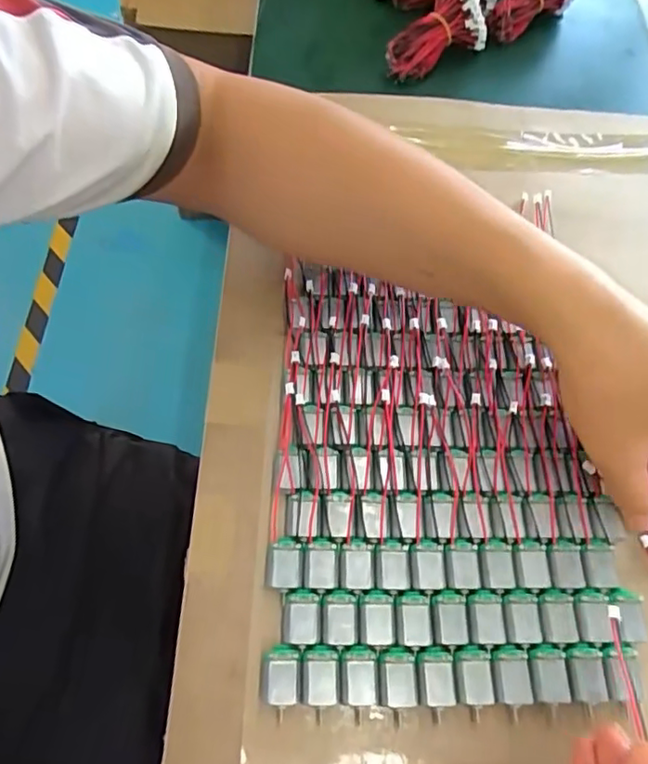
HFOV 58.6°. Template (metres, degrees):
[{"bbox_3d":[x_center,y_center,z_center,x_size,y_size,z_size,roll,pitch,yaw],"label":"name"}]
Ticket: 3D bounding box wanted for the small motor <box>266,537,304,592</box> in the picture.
[{"bbox_3d":[-0.022,0.101,0.318,0.020,0.013,0.027,3,63,-2],"label":"small motor"}]

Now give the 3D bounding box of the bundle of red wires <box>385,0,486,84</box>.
[{"bbox_3d":[0.103,-0.320,0.526,0.065,0.043,0.111,41,89,16],"label":"bundle of red wires"}]

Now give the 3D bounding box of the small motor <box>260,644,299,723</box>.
[{"bbox_3d":[-0.022,0.151,0.291,0.018,0.016,0.032,4,63,-1],"label":"small motor"}]

